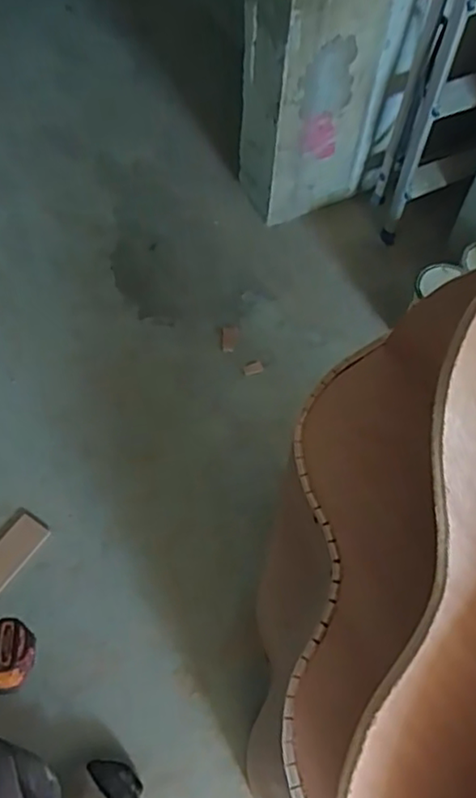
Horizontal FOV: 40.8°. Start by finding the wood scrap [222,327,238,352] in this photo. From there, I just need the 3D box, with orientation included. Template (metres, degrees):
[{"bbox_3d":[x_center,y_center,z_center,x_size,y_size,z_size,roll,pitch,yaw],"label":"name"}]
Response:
[{"bbox_3d":[-0.024,-0.167,1.776,0.042,0.011,0.075,3,60,0],"label":"wood scrap"}]

